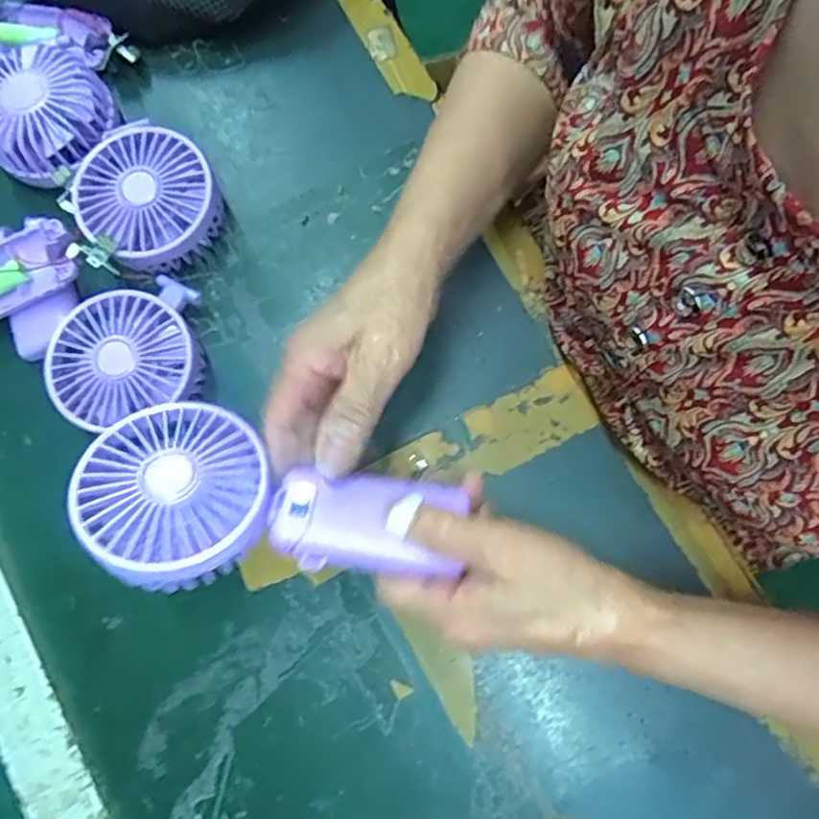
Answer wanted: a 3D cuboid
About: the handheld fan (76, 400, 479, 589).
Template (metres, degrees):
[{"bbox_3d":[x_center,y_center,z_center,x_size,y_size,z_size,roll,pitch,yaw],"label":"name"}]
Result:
[{"bbox_3d":[-0.069,0.053,0.316,0.171,0.048,0.088,11,59,-3],"label":"handheld fan"}]

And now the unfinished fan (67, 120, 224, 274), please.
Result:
[{"bbox_3d":[-0.167,-0.134,0.423,0.081,0.045,0.089,0,79,1],"label":"unfinished fan"}]

